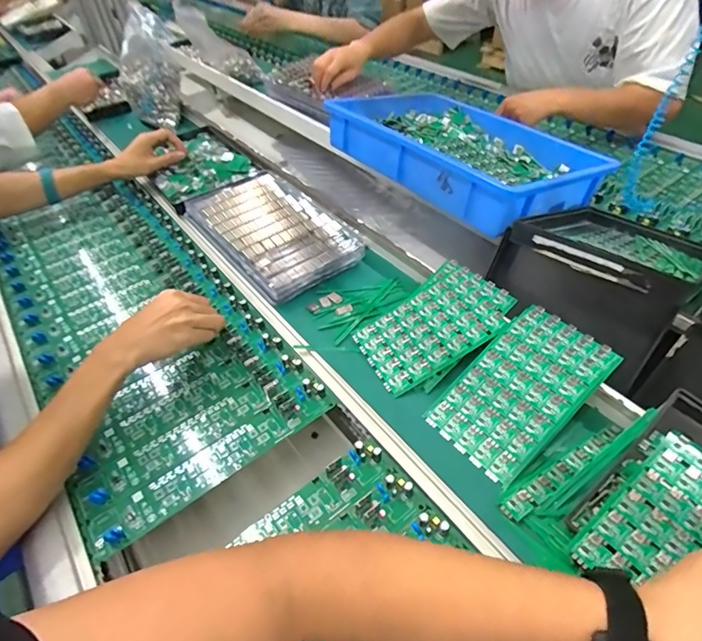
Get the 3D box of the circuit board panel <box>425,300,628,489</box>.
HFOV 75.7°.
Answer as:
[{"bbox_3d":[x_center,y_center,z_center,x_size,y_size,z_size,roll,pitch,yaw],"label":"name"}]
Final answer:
[{"bbox_3d":[0.183,0.072,0.490,0.191,0.008,0.113,-43,56,-9],"label":"circuit board panel"}]

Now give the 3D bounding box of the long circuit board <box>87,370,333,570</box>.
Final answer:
[{"bbox_3d":[-0.142,0.147,0.493,0.277,0.019,0.059,-34,52,-26],"label":"long circuit board"}]

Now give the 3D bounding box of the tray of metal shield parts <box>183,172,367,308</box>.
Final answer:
[{"bbox_3d":[-0.132,-0.145,0.729,0.178,0.049,0.291,-31,51,-24],"label":"tray of metal shield parts"}]

